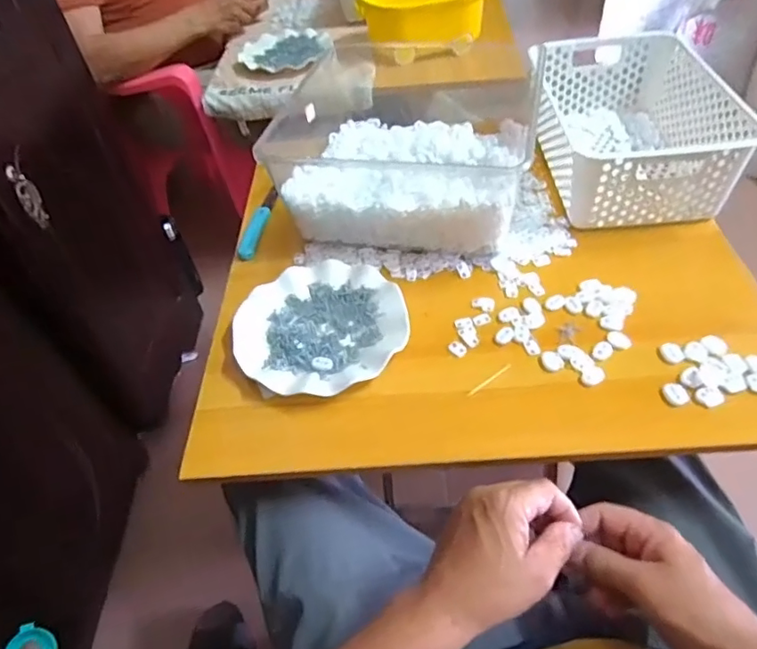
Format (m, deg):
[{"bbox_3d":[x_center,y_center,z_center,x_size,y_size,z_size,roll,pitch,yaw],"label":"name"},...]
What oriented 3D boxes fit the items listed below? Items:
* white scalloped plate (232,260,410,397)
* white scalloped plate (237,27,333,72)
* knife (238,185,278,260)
[{"bbox_3d":[-0.062,0.003,0.602,0.181,0.025,0.180,1,48,8],"label":"white scalloped plate"},{"bbox_3d":[-0.193,-0.548,1.111,0.173,0.023,0.173,4,48,11],"label":"white scalloped plate"},{"bbox_3d":[-0.166,-0.144,0.757,0.026,0.012,0.163,0,48,7],"label":"knife"}]

